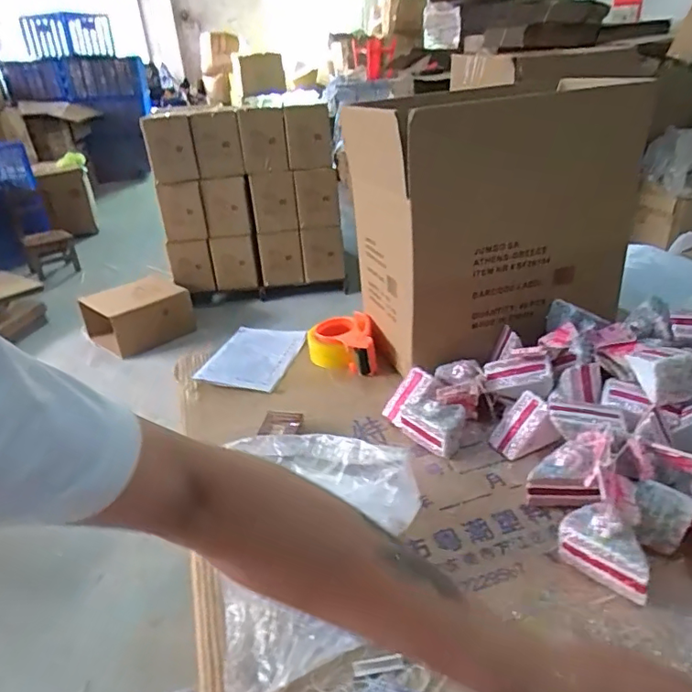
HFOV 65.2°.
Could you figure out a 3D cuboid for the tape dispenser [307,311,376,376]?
[{"bbox_3d":[-0.009,-0.002,0.971,0.115,0.057,0.125,-4,29,1],"label":"tape dispenser"}]

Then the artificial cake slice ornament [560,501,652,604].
[{"bbox_3d":[0.263,0.200,0.540,0.046,0.059,0.090,-25,33,-30],"label":"artificial cake slice ornament"}]

